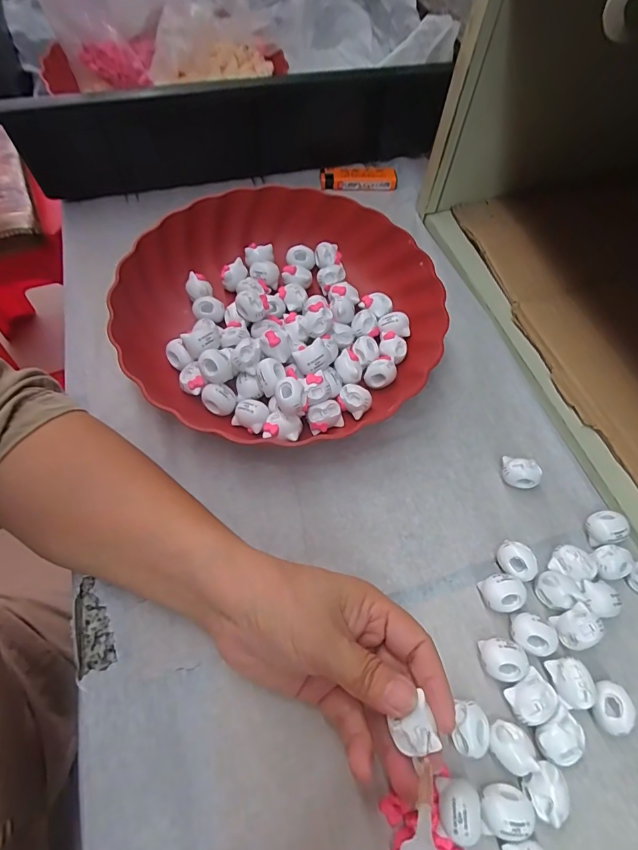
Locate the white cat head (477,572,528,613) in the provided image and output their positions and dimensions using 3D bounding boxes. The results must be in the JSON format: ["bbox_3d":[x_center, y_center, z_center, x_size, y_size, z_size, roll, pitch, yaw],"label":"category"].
[{"bbox_3d":[0.115,0.106,0.276,0.025,0.018,0.021,4,63,-2],"label":"white cat head"}]

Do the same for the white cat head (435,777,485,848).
[{"bbox_3d":[0.072,0.197,0.225,0.022,0.019,0.025,2,63,-3],"label":"white cat head"}]

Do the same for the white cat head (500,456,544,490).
[{"bbox_3d":[0.144,0.035,0.316,0.024,0.018,0.020,14,63,4],"label":"white cat head"}]

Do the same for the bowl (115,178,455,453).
[{"bbox_3d":[-0.032,-0.098,0.354,0.239,0.049,0.233,1,63,-3],"label":"bowl"}]

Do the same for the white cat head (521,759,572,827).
[{"bbox_3d":[0.117,0.191,0.231,0.018,0.020,0.024,32,65,12],"label":"white cat head"}]

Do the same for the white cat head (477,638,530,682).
[{"bbox_3d":[0.108,0.138,0.258,0.027,0.016,0.021,17,63,5],"label":"white cat head"}]

